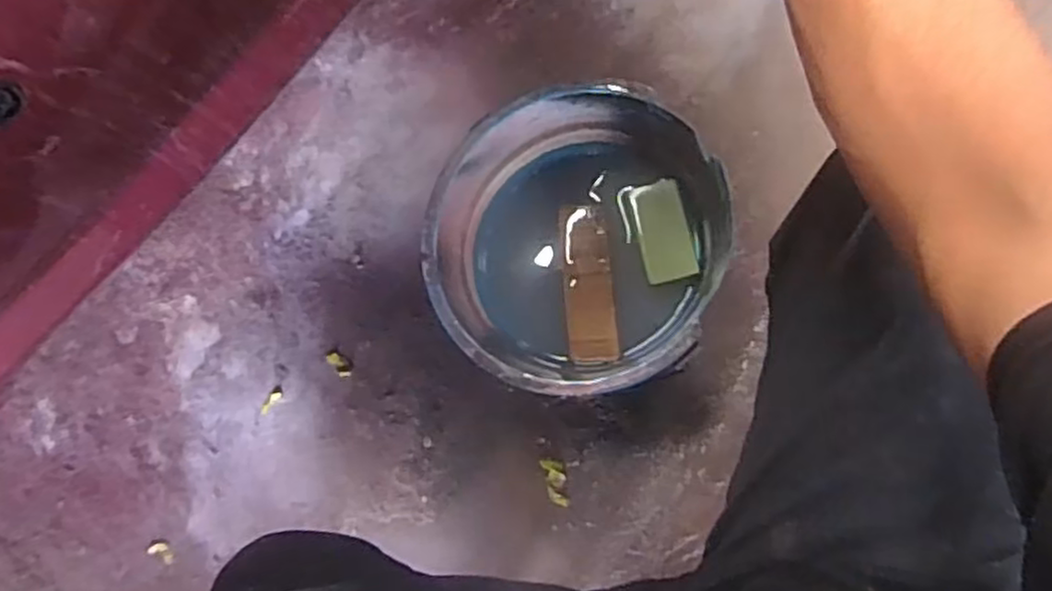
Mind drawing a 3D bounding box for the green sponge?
[{"bbox_3d":[0.135,-0.062,0.710,0.049,0.015,0.096,-13,82,8],"label":"green sponge"}]

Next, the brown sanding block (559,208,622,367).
[{"bbox_3d":[0.064,-0.012,0.737,0.053,0.019,0.156,-5,83,9],"label":"brown sanding block"}]

